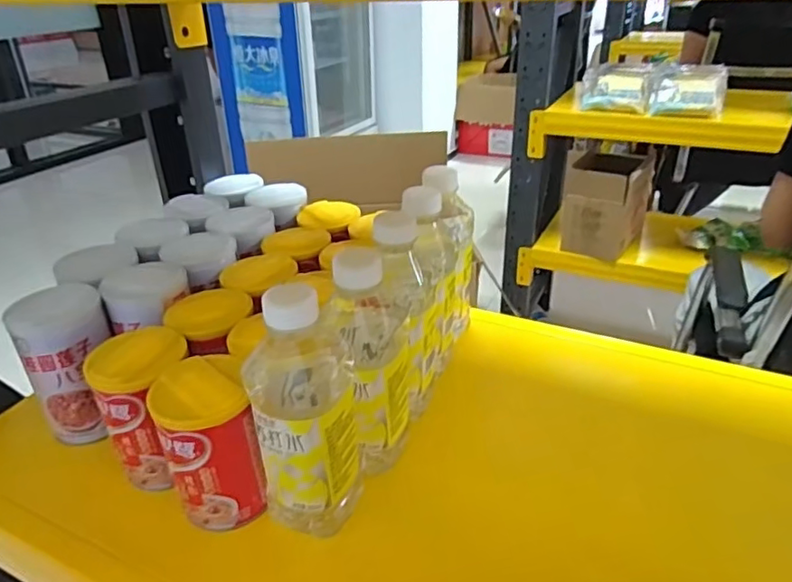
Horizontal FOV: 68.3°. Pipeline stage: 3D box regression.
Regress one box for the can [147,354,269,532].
[{"bbox_3d":[-0.122,0.099,0.390,0.058,0.097,0.062,-9,30,-13],"label":"can"}]

